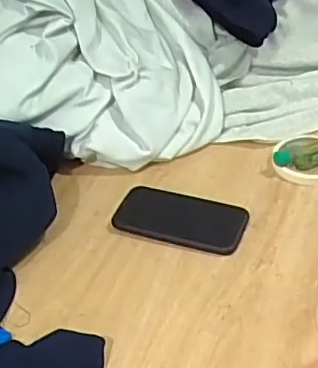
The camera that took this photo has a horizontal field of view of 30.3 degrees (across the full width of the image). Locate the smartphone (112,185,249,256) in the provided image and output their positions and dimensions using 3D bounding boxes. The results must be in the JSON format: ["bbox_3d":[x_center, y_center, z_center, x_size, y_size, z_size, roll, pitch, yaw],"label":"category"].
[{"bbox_3d":[0.026,0.039,0.702,0.152,0.012,0.081,10,41,18],"label":"smartphone"}]

